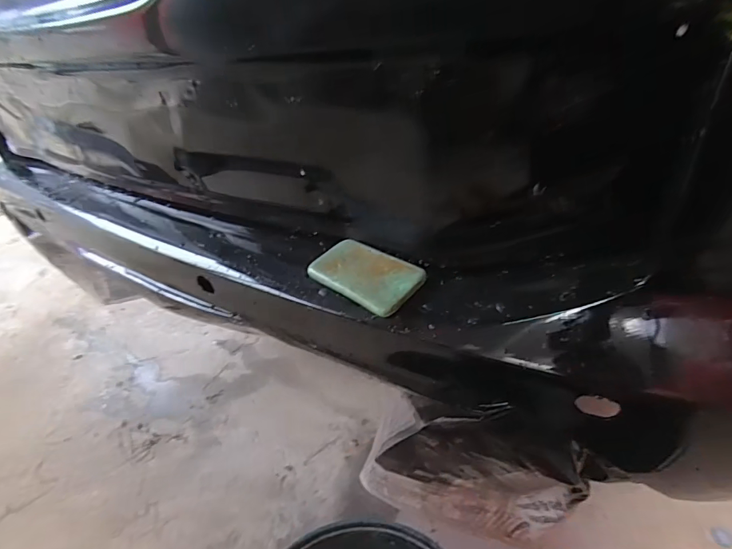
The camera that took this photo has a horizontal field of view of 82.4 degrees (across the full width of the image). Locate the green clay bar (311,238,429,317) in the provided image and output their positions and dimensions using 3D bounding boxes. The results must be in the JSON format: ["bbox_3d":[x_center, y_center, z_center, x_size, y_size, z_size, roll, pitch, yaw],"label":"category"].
[{"bbox_3d":[-0.003,0.000,0.398,0.108,0.012,0.057,25,61,37],"label":"green clay bar"}]

